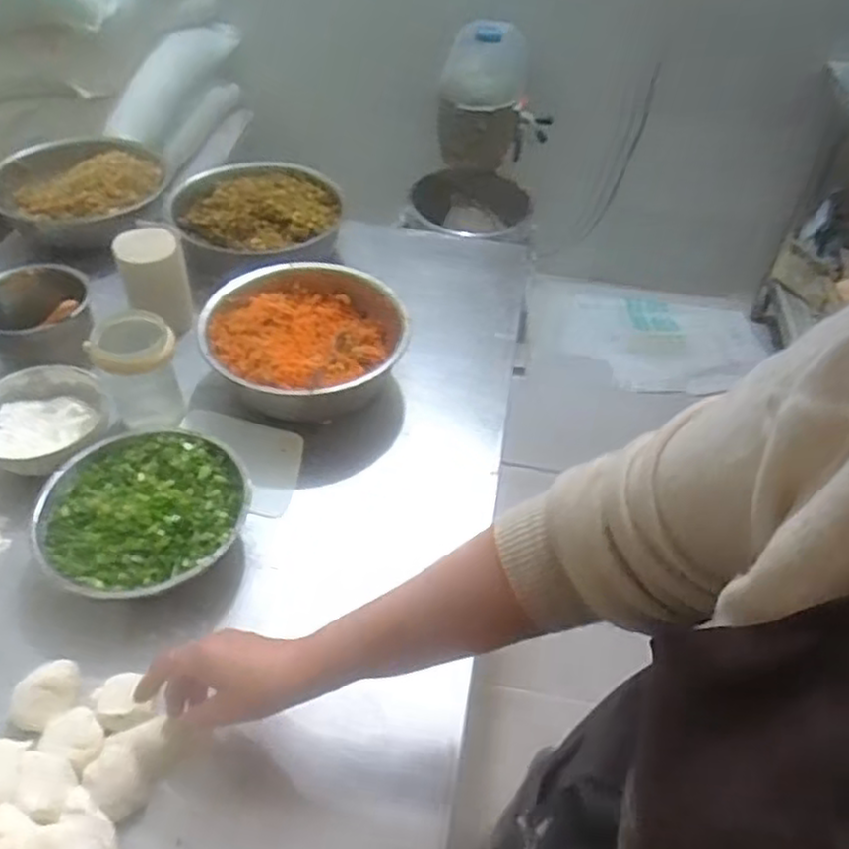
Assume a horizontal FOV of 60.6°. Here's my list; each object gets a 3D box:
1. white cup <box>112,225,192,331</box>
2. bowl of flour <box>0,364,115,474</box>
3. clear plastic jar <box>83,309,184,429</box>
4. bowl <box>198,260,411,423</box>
[{"bbox_3d":[-0.357,-0.196,0.960,0.081,0.119,0.080,-15,50,-18],"label":"white cup"},{"bbox_3d":[-0.426,0.000,0.803,0.135,0.048,0.134,2,47,-2],"label":"bowl of flour"},{"bbox_3d":[-0.321,-0.058,0.824,0.086,0.114,0.073,-6,48,-10],"label":"clear plastic jar"},{"bbox_3d":[-0.140,-0.096,0.906,0.234,0.094,0.249,2,47,-2],"label":"bowl"}]

